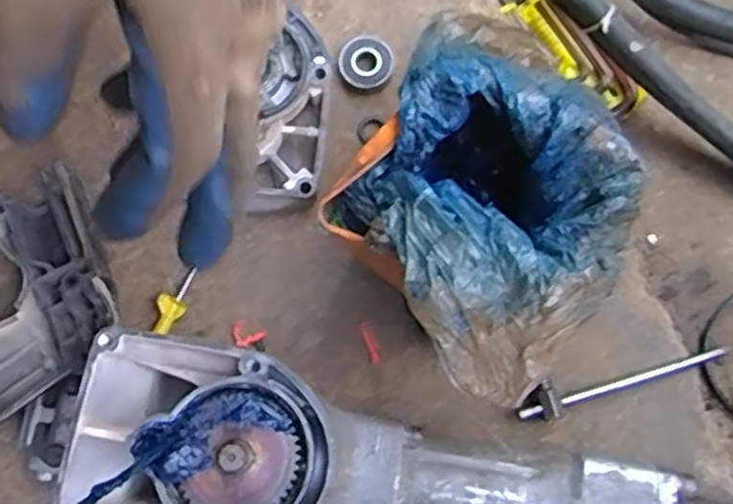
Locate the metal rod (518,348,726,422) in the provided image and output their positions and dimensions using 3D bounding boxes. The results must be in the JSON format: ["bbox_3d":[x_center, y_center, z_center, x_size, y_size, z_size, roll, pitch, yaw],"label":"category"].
[{"bbox_3d":[0.135,0.067,0.391,0.116,0.015,0.019,-16,80,0],"label":"metal rod"}]

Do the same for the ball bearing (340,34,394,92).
[{"bbox_3d":[0.000,-0.110,0.425,0.030,0.011,0.031,0,81,2],"label":"ball bearing"}]

